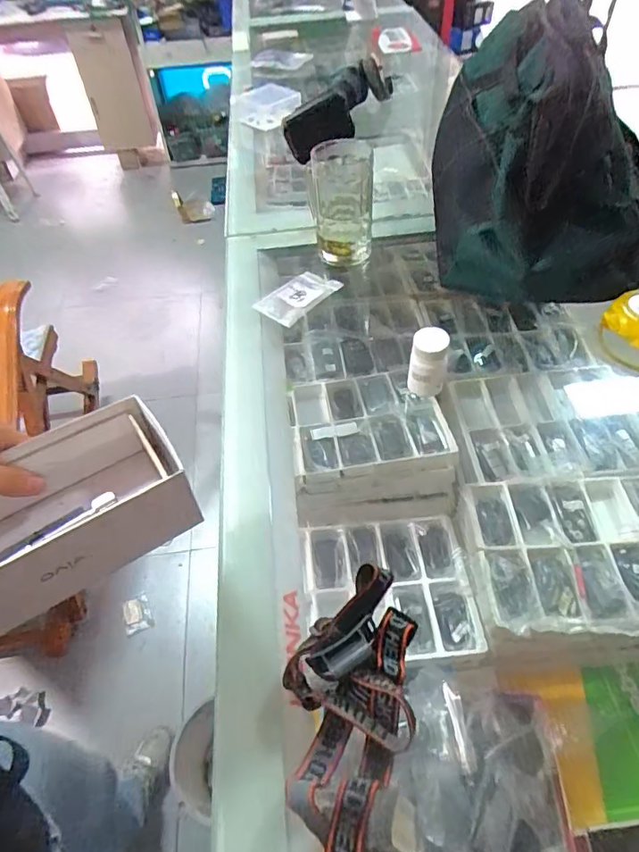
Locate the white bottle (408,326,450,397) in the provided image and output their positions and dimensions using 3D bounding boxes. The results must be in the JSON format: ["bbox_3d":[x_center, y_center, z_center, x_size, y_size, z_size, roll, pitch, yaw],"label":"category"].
[{"bbox_3d":[0.111,-0.064,0.519,0.035,0.074,0.030,6,52,8],"label":"white bottle"}]

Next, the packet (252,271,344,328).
[{"bbox_3d":[-0.029,-0.168,0.658,0.070,0.020,0.097,37,65,26],"label":"packet"}]

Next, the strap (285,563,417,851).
[{"bbox_3d":[0.018,0.192,0.338,0.088,0.041,0.184,4,51,7],"label":"strap"}]

